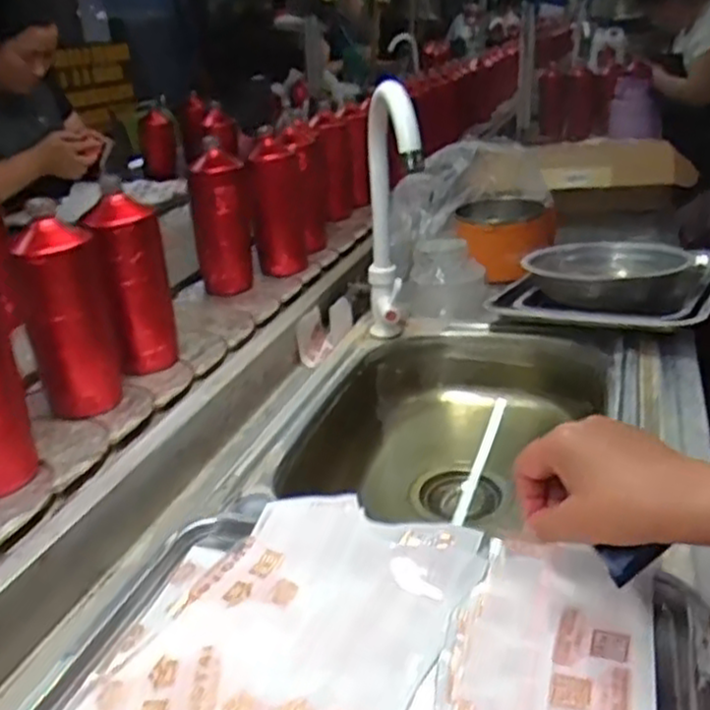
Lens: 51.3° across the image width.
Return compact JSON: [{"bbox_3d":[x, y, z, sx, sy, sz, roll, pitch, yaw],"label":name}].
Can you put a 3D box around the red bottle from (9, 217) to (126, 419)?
[{"bbox_3d":[-0.283,-0.036,0.746,0.085,0.186,0.069,-12,31,-12],"label":"red bottle"}]

